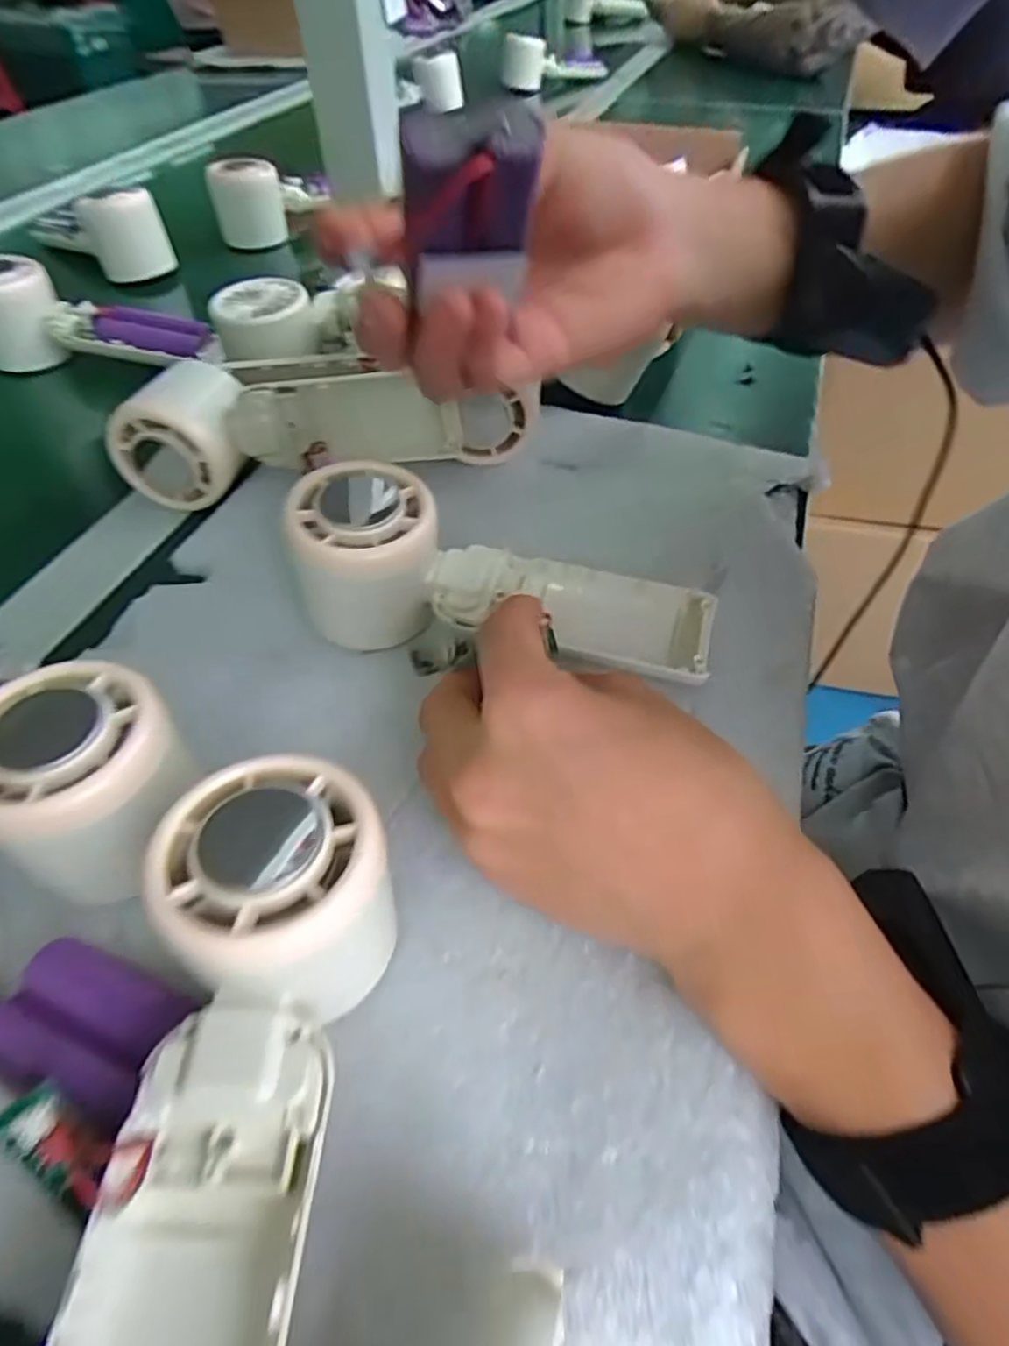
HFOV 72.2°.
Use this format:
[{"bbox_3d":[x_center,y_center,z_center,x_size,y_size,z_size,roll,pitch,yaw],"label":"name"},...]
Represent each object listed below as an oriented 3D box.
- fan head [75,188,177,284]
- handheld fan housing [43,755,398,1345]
[{"bbox_3d":[-0.304,-0.355,0.555,0.057,0.057,0.047,-23,52,-16],"label":"fan head"},{"bbox_3d":[-0.057,0.102,0.150,0.053,0.056,0.160,-1,49,1],"label":"handheld fan housing"}]

